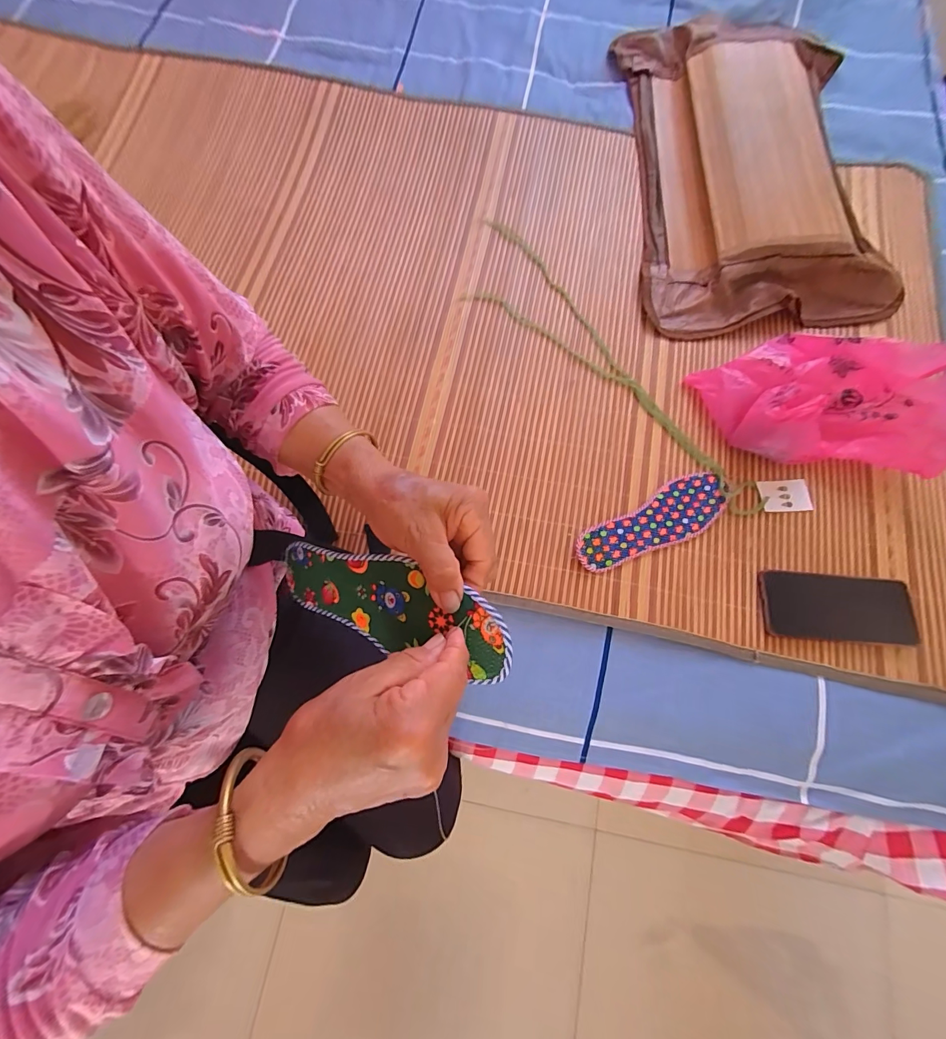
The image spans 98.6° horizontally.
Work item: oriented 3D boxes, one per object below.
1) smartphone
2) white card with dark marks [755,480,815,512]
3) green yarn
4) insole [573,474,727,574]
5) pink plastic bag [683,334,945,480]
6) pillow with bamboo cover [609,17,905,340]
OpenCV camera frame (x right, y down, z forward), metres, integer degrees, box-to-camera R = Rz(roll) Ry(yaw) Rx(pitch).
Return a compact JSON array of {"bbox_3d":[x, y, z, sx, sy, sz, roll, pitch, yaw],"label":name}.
[{"bbox_3d":[0.422,0.103,0.473,0.161,0.008,0.075,7,74,1],"label":"smartphone"},{"bbox_3d":[0.398,-0.030,0.518,0.061,0.004,0.041,-1,74,-1],"label":"white card with dark marks"},{"bbox_3d":[0.181,-0.227,0.586,0.137,0.020,0.574,-40,77,-9],"label":"green yarn"},{"bbox_3d":[0.224,0.003,0.506,0.208,0.014,0.065,-24,76,-7],"label":"insole"},{"bbox_3d":[0.442,-0.159,0.510,0.291,0.089,0.167,11,74,2],"label":"pink plastic bag"},{"bbox_3d":[0.437,-0.587,0.642,0.365,0.080,0.624,-1,74,-1],"label":"pillow with bamboo cover"}]

